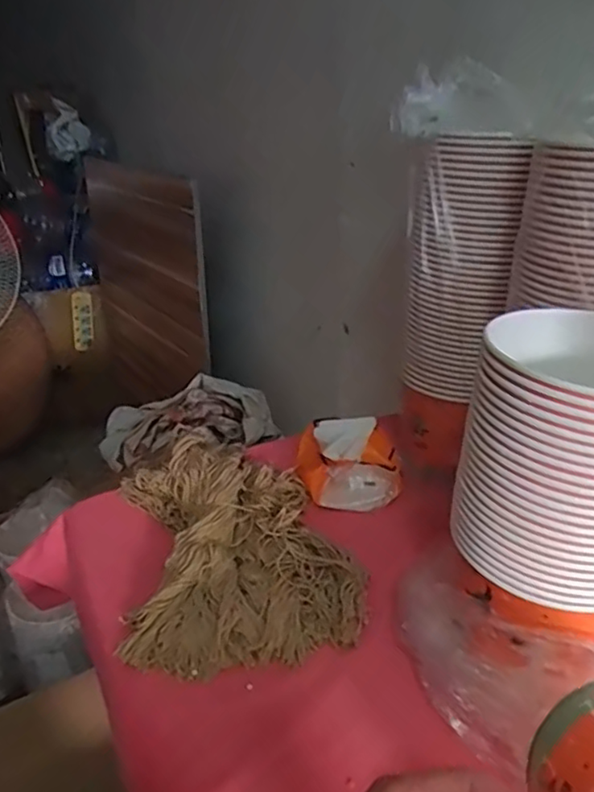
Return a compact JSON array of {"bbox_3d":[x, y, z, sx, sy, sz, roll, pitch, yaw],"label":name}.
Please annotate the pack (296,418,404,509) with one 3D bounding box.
[{"bbox_3d":[0.064,0.076,0.797,0.132,0.077,0.130,0,28,3],"label":"pack"}]

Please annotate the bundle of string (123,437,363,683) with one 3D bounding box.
[{"bbox_3d":[-0.072,0.145,0.687,0.238,0.051,0.340,-7,28,-10],"label":"bundle of string"}]

